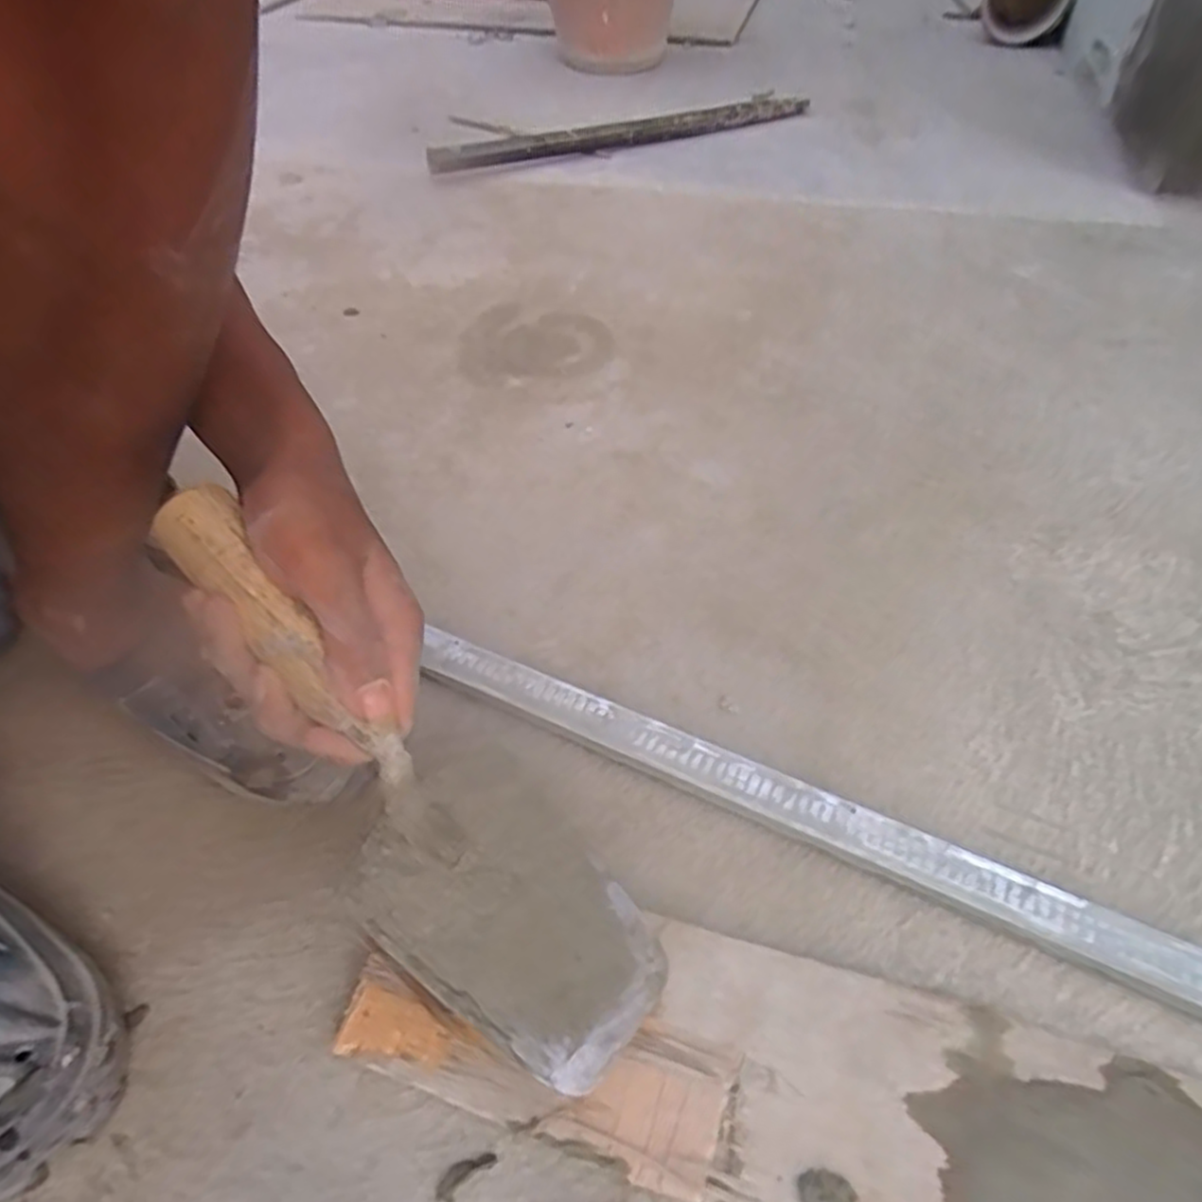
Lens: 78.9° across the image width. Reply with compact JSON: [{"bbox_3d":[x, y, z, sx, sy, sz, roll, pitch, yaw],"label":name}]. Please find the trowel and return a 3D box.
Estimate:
[{"bbox_3d":[-0.085,0.073,0.304,0.083,0.044,0.276,-41,94,-25],"label":"trowel"}]

